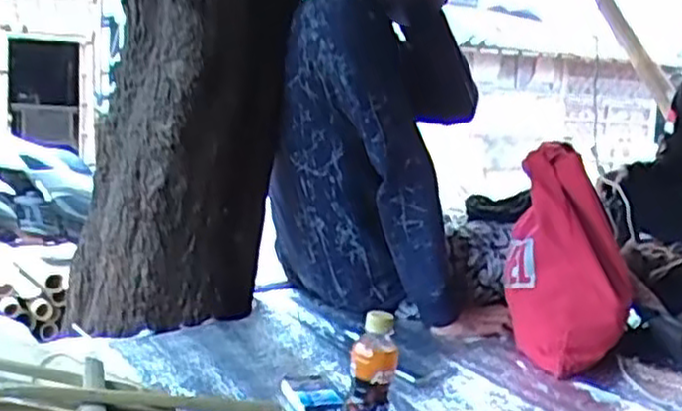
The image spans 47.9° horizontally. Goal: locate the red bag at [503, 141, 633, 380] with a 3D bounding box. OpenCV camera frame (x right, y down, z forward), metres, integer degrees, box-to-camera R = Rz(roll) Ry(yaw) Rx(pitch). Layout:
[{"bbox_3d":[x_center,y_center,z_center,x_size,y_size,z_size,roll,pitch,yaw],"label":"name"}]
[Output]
[{"bbox_3d":[0.353,0.088,1.198,0.190,0.322,0.138,5,7,19],"label":"red bag"}]

